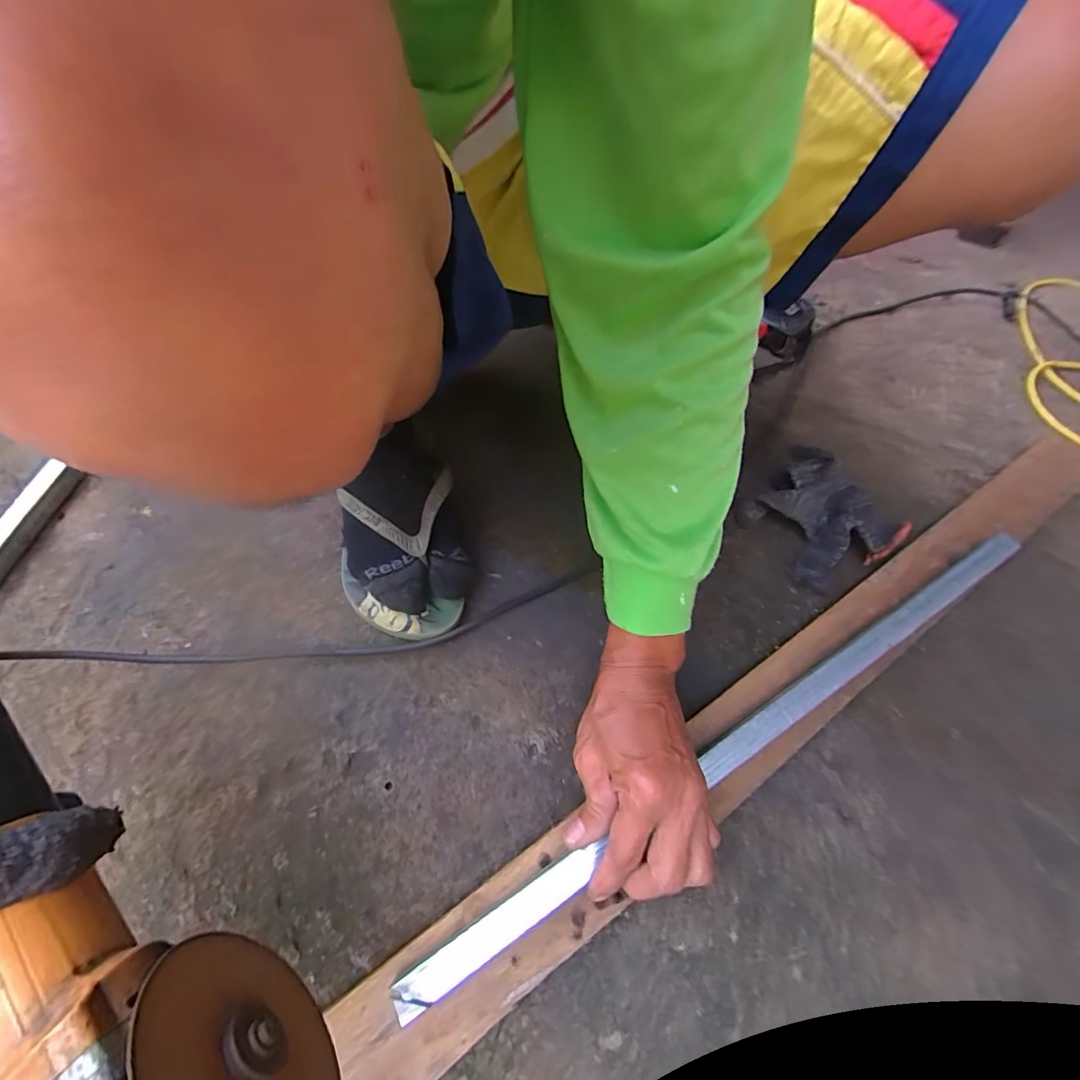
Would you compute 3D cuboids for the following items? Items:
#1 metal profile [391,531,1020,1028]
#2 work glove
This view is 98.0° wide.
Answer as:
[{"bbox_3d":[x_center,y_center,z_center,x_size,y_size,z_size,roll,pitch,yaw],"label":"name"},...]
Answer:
[{"bbox_3d":[0.173,0.136,0.349,0.579,0.028,0.027,-27,64,-16],"label":"metal profile"},{"bbox_3d":[0.286,-0.030,0.473,0.135,0.038,0.131,-24,63,-16],"label":"work glove"}]

